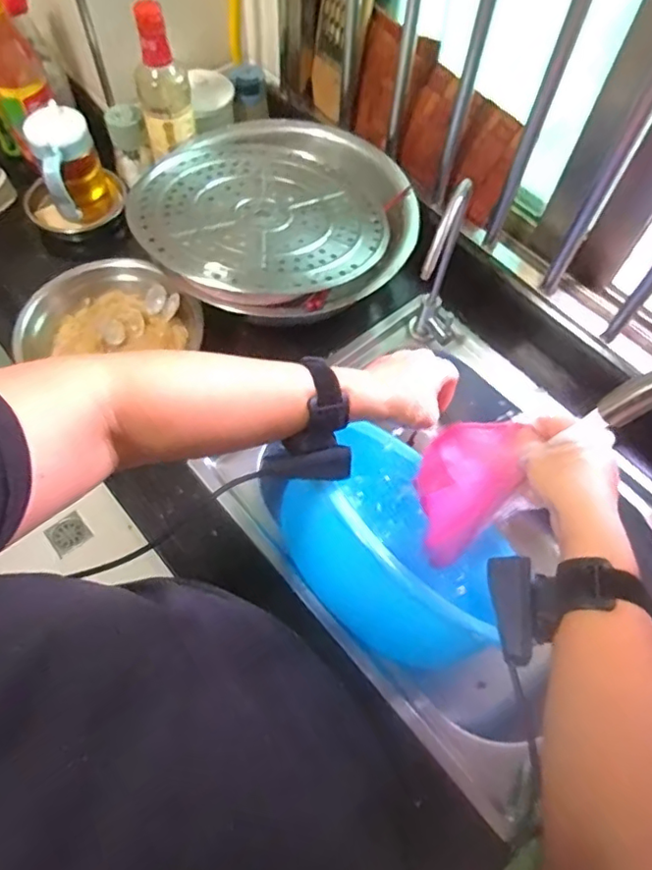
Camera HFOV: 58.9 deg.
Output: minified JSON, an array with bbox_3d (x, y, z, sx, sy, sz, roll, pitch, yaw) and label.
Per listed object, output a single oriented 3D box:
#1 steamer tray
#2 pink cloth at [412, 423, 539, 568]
[{"bbox_3d":[-0.059,-0.293,0.719,0.331,0.049,0.336,-2,62,-4],"label":"steamer tray"},{"bbox_3d":[0.140,0.062,0.619,0.034,0.278,0.096,-20,64,-19],"label":"pink cloth"}]

